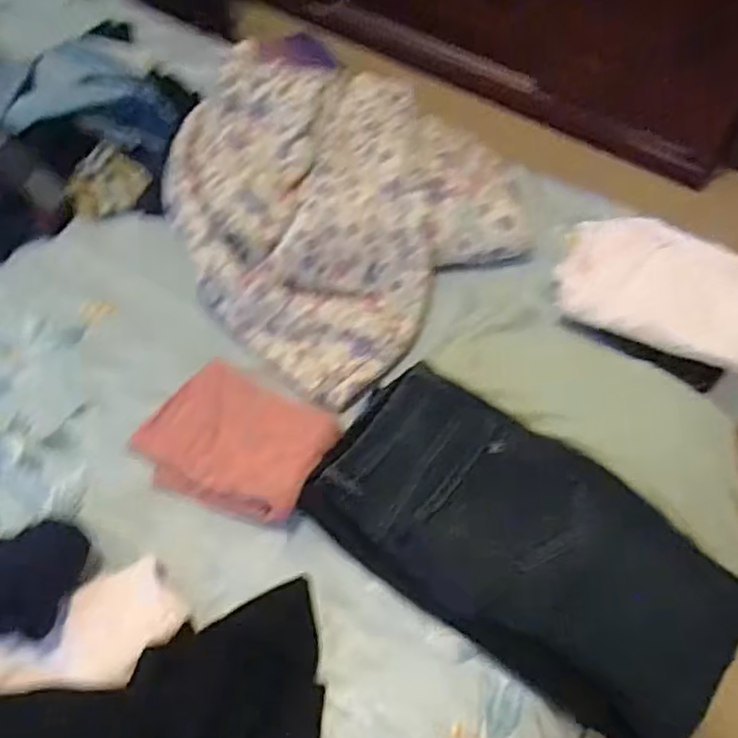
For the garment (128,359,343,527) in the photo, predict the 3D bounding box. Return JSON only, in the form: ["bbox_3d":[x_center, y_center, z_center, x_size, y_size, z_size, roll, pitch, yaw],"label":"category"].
[{"bbox_3d":[-0.186,0.096,0.921,0.255,0.034,0.179,22,73,30],"label":"garment"}]

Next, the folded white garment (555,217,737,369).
[{"bbox_3d":[0.414,-0.124,0.974,0.274,0.081,0.165,26,62,17],"label":"folded white garment"}]

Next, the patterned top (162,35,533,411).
[{"bbox_3d":[-0.105,-0.317,1.136,0.506,0.142,0.662,-40,65,-22],"label":"patterned top"}]

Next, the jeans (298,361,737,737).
[{"bbox_3d":[0.185,0.212,0.824,0.506,0.096,0.238,32,63,20],"label":"jeans"}]

